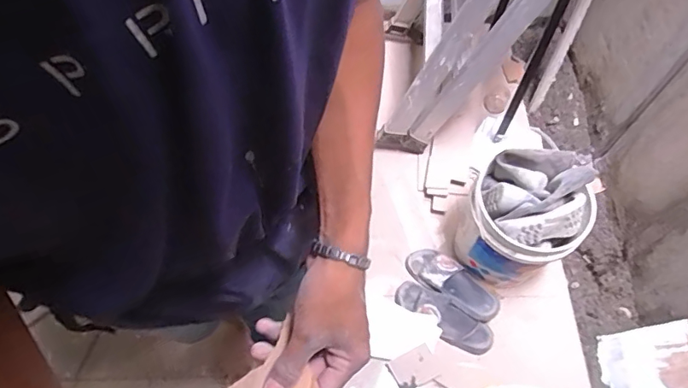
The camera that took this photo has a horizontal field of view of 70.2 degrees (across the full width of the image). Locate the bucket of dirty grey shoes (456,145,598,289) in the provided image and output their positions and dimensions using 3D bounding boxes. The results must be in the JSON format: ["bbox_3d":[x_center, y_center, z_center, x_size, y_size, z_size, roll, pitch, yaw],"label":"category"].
[{"bbox_3d":[0.480,0.066,1.320,0.276,0.378,0.288,1,61,-2],"label":"bucket of dirty grey shoes"}]

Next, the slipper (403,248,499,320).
[{"bbox_3d":[0.320,0.256,1.437,0.295,0.044,0.123,33,65,13],"label":"slipper"}]

